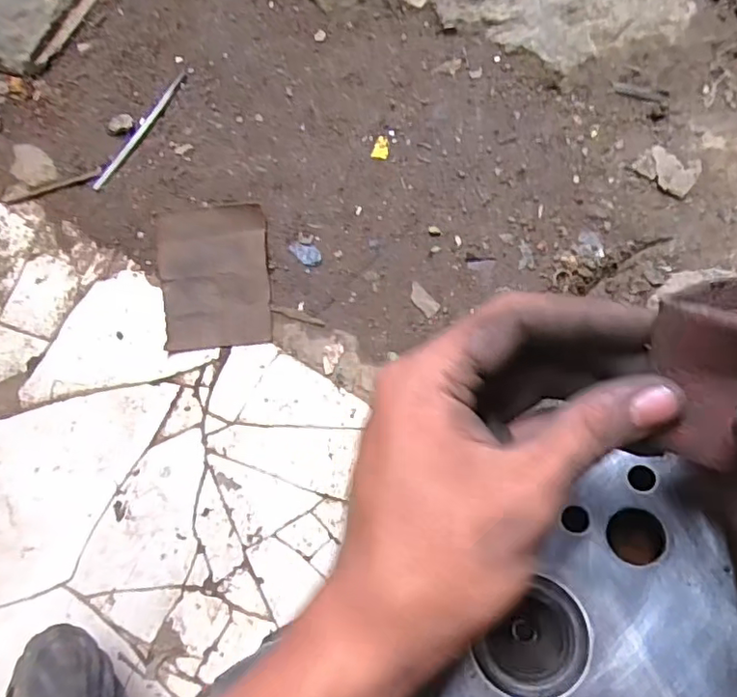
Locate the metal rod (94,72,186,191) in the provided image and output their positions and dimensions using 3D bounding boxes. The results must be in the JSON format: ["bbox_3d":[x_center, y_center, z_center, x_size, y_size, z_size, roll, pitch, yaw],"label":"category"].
[{"bbox_3d":[-0.166,-0.158,0.433,0.007,0.010,0.105,31,84,6],"label":"metal rod"}]

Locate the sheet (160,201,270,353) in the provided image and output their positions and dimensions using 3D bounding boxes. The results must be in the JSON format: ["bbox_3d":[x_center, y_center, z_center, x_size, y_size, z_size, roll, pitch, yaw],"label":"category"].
[{"bbox_3d":[-0.106,-0.051,0.415,0.074,0.004,0.098,-6,82,1],"label":"sheet"}]

